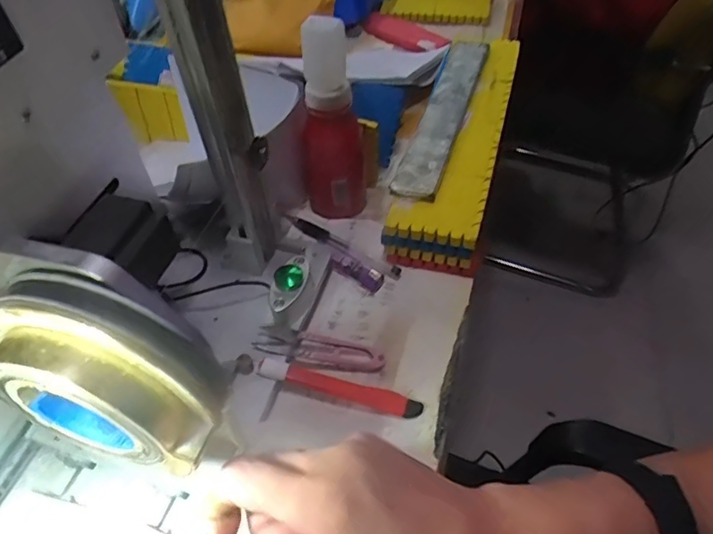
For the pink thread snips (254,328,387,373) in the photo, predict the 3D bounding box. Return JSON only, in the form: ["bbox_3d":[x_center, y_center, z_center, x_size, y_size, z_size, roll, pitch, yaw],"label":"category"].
[{"bbox_3d":[-0.028,0.066,0.424,0.097,0.020,0.025,5,50,6],"label":"pink thread snips"}]

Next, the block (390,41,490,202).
[{"bbox_3d":[0.091,-0.163,0.556,0.043,0.010,0.274,14,52,14],"label":"block"}]

